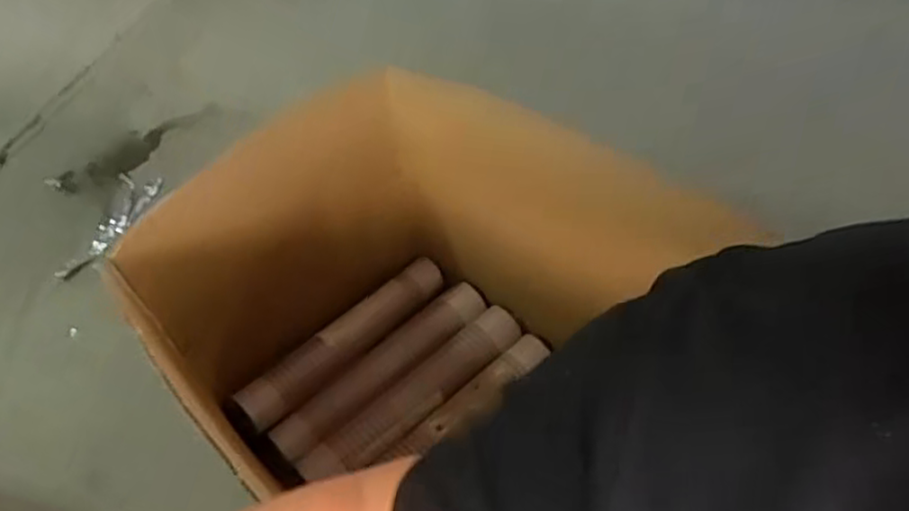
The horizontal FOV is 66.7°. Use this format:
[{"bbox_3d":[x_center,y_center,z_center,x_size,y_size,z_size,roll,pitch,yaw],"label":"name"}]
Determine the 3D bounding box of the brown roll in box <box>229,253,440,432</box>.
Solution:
[{"bbox_3d":[-0.208,0.151,1.343,0.475,0.065,0.073,-38,58,-23],"label":"brown roll in box"}]

